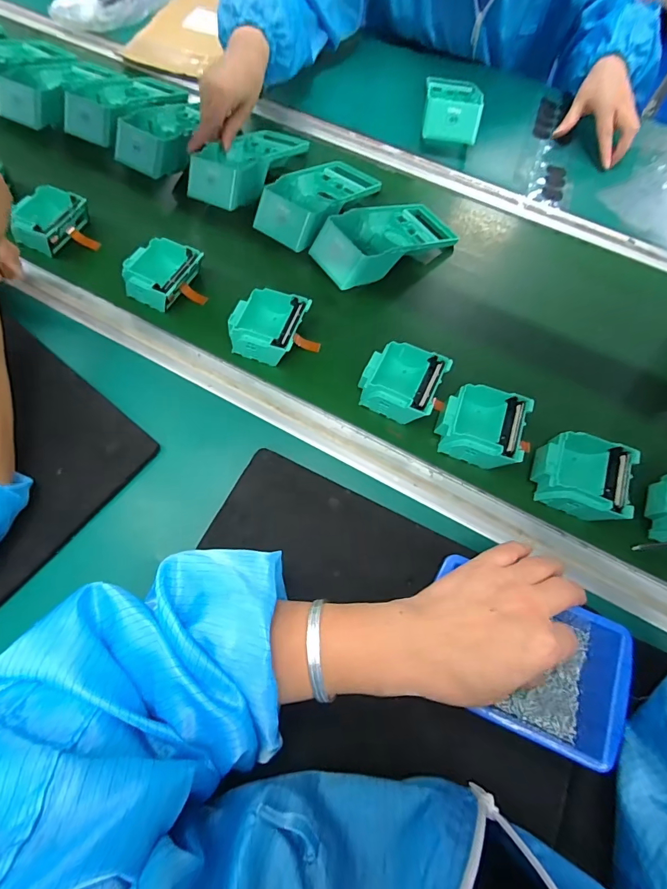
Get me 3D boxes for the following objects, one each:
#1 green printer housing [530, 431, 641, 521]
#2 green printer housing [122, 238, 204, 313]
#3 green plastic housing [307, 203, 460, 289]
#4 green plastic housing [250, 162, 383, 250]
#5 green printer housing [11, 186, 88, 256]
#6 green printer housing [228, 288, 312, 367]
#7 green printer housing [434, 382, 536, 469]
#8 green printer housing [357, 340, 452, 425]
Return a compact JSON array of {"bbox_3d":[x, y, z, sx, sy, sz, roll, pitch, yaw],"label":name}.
[{"bbox_3d":[0.247,0.033,0.404,0.091,0.035,0.076,21,67,6],"label":"green printer housing"},{"bbox_3d":[-0.203,-0.201,0.489,0.071,0.036,0.077,26,68,8],"label":"green printer housing"},{"bbox_3d":[0.064,-0.262,0.517,0.190,0.052,0.096,-34,72,-16],"label":"green plastic housing"},{"bbox_3d":[-0.018,-0.326,0.542,0.091,0.049,0.189,32,69,11],"label":"green plastic housing"},{"bbox_3d":[-0.355,-0.282,0.517,0.066,0.034,0.085,24,68,7],"label":"green printer housing"},{"bbox_3d":[-0.073,-0.132,0.465,0.075,0.037,0.078,19,67,6],"label":"green printer housing"},{"bbox_3d":[0.150,-0.020,0.424,0.081,0.036,0.078,20,67,6],"label":"green printer housing"},{"bbox_3d":[0.072,-0.067,0.442,0.080,0.037,0.080,25,68,8],"label":"green printer housing"}]

